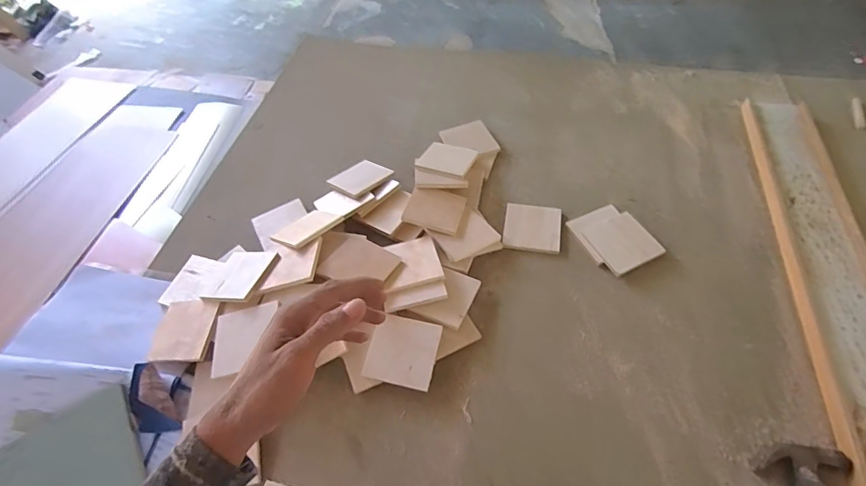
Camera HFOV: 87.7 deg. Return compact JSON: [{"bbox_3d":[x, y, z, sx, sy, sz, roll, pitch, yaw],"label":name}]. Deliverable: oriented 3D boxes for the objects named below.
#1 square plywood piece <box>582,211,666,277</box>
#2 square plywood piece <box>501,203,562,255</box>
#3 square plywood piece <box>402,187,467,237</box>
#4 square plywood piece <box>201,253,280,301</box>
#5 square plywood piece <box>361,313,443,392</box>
[{"bbox_3d":[0.337,-0.001,0.803,0.101,0.005,0.107,-27,55,-7],"label":"square plywood piece"},{"bbox_3d":[0.185,-0.030,0.840,0.103,0.011,0.101,6,55,10],"label":"square plywood piece"},{"bbox_3d":[0.005,-0.065,0.843,0.101,0.009,0.101,20,51,0],"label":"square plywood piece"},{"bbox_3d":[-0.321,0.054,0.751,0.111,0.006,0.108,3,45,27],"label":"square plywood piece"},{"bbox_3d":[-0.045,0.164,0.686,0.101,0.009,0.100,14,67,2],"label":"square plywood piece"}]

